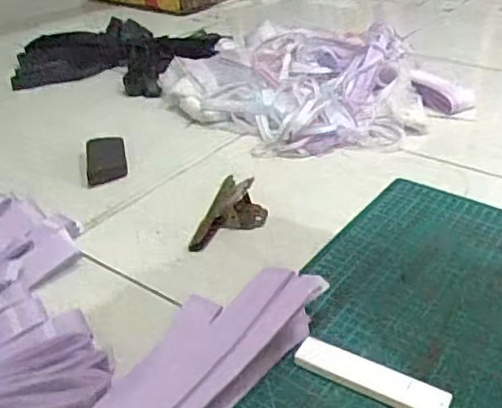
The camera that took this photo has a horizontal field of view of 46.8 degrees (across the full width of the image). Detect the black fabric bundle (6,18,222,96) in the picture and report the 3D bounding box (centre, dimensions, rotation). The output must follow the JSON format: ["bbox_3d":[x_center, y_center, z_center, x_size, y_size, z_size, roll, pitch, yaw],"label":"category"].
[{"bbox_3d":[-0.229,-0.282,1.051,0.341,0.057,0.314,2,33,2],"label":"black fabric bundle"}]

